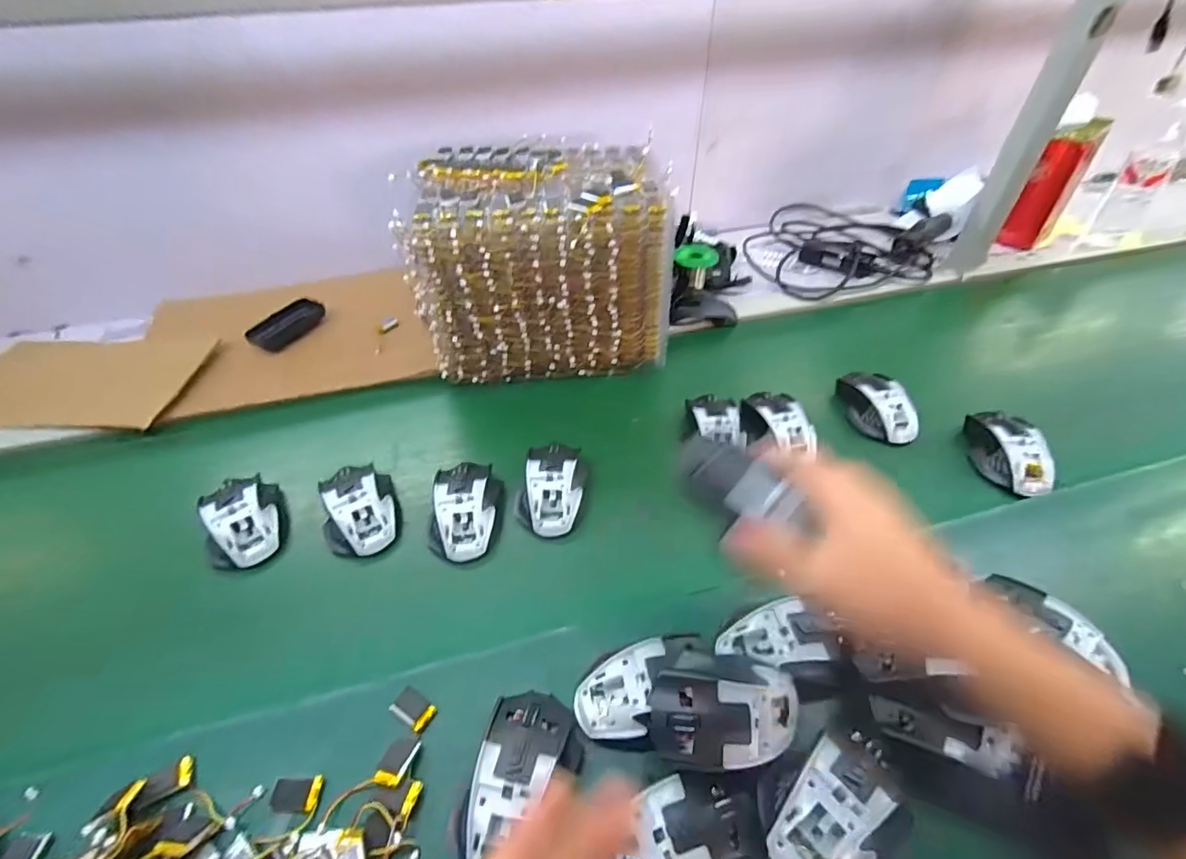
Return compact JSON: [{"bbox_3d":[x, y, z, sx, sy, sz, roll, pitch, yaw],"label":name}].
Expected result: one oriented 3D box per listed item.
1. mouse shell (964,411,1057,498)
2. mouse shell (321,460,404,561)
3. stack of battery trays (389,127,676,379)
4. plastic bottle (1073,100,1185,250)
[{"bbox_3d":[0.468,0.023,0.588,0.066,0.042,0.115,4,44,8],"label":"mouse shell"},{"bbox_3d":[-0.248,0.081,0.542,0.076,0.040,0.105,-25,47,-21],"label":"mouse shell"},{"bbox_3d":[-0.059,-0.221,0.713,0.308,0.246,0.244,-2,43,2],"label":"stack of battery trays"},{"bbox_3d":[0.987,-0.444,0.924,0.068,0.230,0.079,-33,51,-28],"label":"plastic bottle"}]

